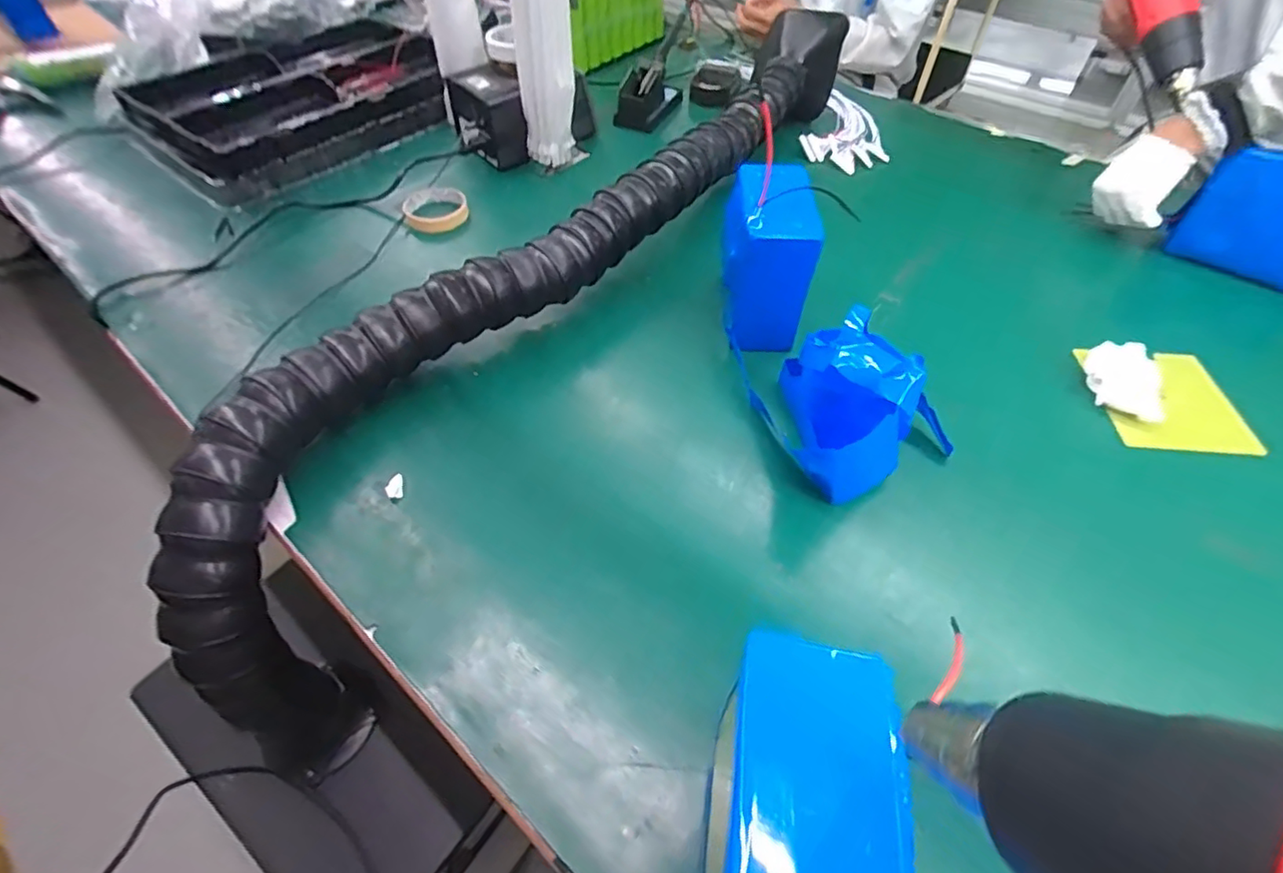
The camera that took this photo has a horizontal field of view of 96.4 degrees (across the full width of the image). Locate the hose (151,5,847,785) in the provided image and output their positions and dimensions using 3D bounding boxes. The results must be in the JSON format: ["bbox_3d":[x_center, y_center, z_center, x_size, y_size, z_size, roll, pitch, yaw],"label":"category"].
[{"bbox_3d":[-0.072,-0.153,0.773,0.154,0.381,1.151,29,56,21],"label":"hose"}]

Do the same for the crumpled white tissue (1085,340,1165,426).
[{"bbox_3d":[0.510,-0.058,0.610,0.064,0.038,0.084,7,51,5],"label":"crumpled white tissue"}]

